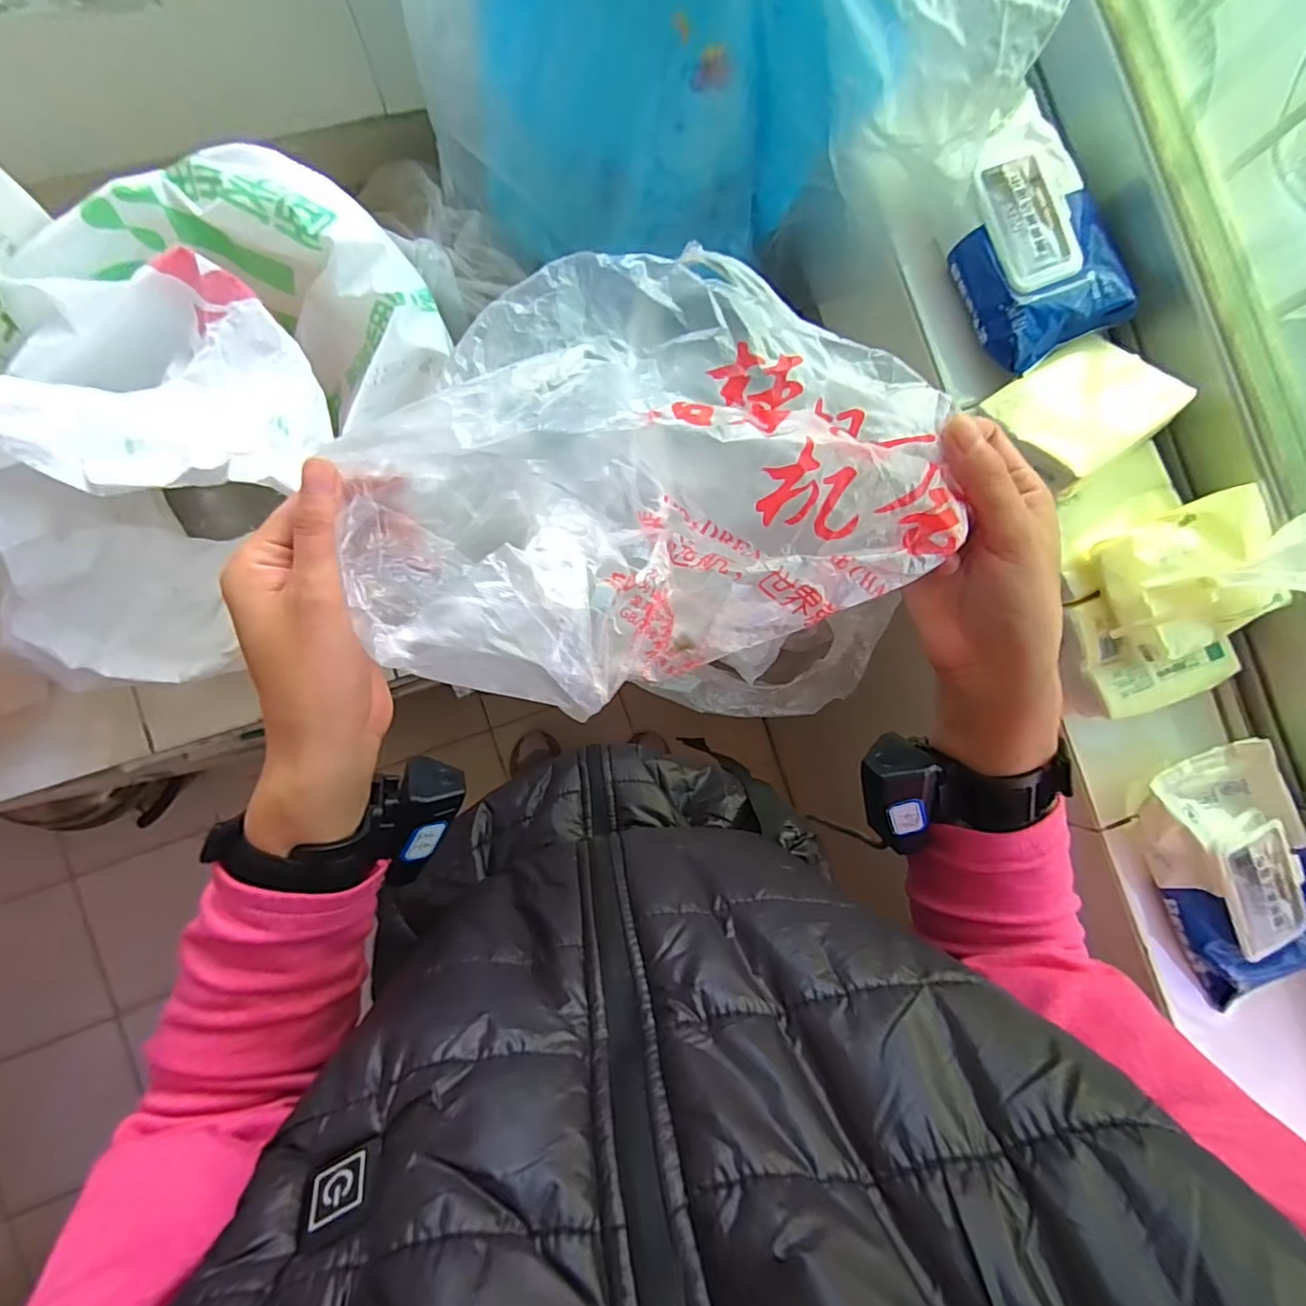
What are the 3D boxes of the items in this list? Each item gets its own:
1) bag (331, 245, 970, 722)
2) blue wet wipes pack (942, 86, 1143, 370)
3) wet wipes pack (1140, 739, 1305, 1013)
[{"bbox_3d":[0.001,-0.070,0.236,0.239,0.062,0.179,0,87,-6],"label":"bag"},{"bbox_3d":[0.272,-0.299,0.429,0.104,0.036,0.162,-25,90,-7],"label":"blue wet wipes pack"},{"bbox_3d":[0.416,0.154,0.418,0.105,0.038,0.178,-21,89,-7],"label":"wet wipes pack"}]

